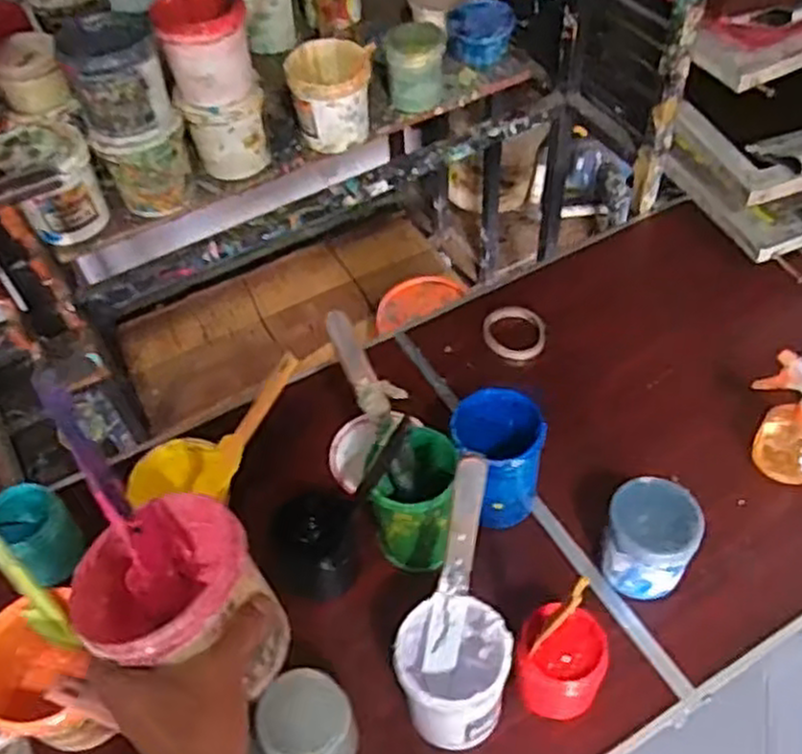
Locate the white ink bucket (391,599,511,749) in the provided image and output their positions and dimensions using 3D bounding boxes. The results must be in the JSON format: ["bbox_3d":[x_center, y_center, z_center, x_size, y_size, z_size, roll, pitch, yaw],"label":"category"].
[{"bbox_3d":[0.050,0.290,0.728,0.098,0.182,0.100,-2,52,3],"label":"white ink bucket"}]

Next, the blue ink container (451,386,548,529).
[{"bbox_3d":[0.110,0.097,0.863,0.101,0.151,0.097,0,52,4],"label":"blue ink container"}]

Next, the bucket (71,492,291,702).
[{"bbox_3d":[-0.160,0.164,0.563,0.137,0.105,0.118,30,60,24],"label":"bucket"}]

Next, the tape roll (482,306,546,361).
[{"bbox_3d":[0.161,-0.065,1.085,0.082,0.017,0.094,-11,52,-4],"label":"tape roll"}]

